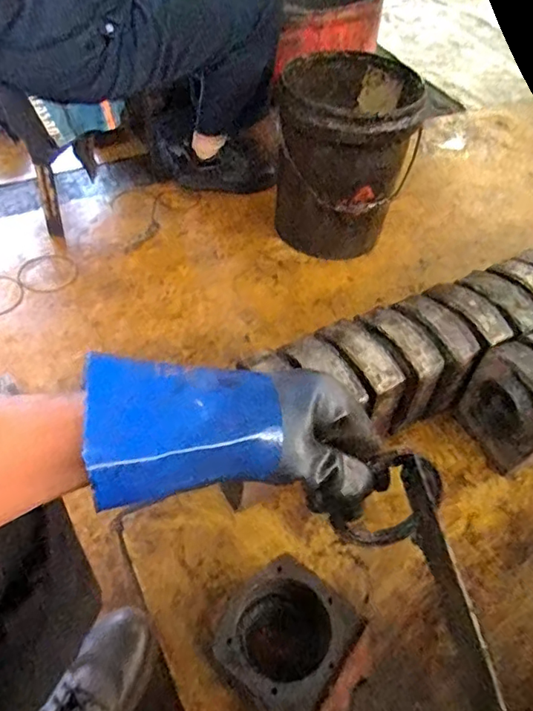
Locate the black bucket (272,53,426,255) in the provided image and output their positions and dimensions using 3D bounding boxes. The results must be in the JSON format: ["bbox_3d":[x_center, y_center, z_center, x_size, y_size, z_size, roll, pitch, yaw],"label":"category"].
[{"bbox_3d":[0.164,-0.426,1.226,0.285,0.363,0.297,9,49,3],"label":"black bucket"}]

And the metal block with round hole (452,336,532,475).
[{"bbox_3d":[0.420,0.095,0.920,0.095,0.194,0.154,-13,52,-15],"label":"metal block with round hole"}]

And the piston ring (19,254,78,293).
[{"bbox_3d":[-0.486,-0.184,1.206,0.122,0.008,0.128,2,48,-2],"label":"piston ring"}]

